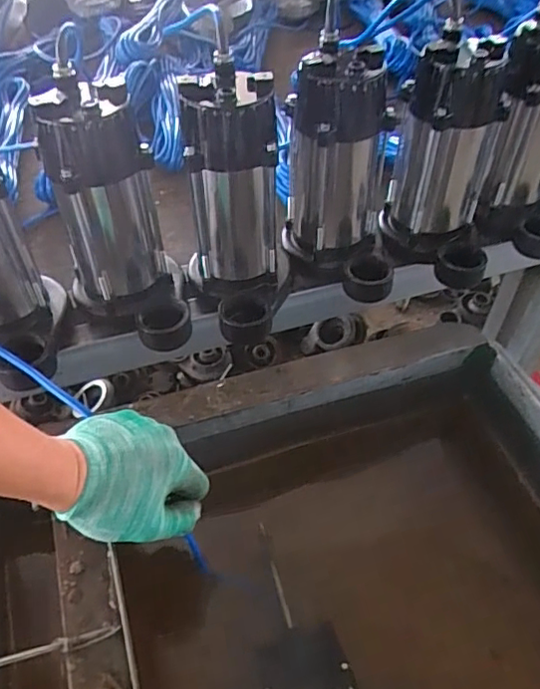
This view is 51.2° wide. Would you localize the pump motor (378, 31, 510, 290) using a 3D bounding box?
[{"bbox_3d":[0.201,-0.193,0.621,0.118,0.226,0.137,-3,48,-4],"label":"pump motor"}]

